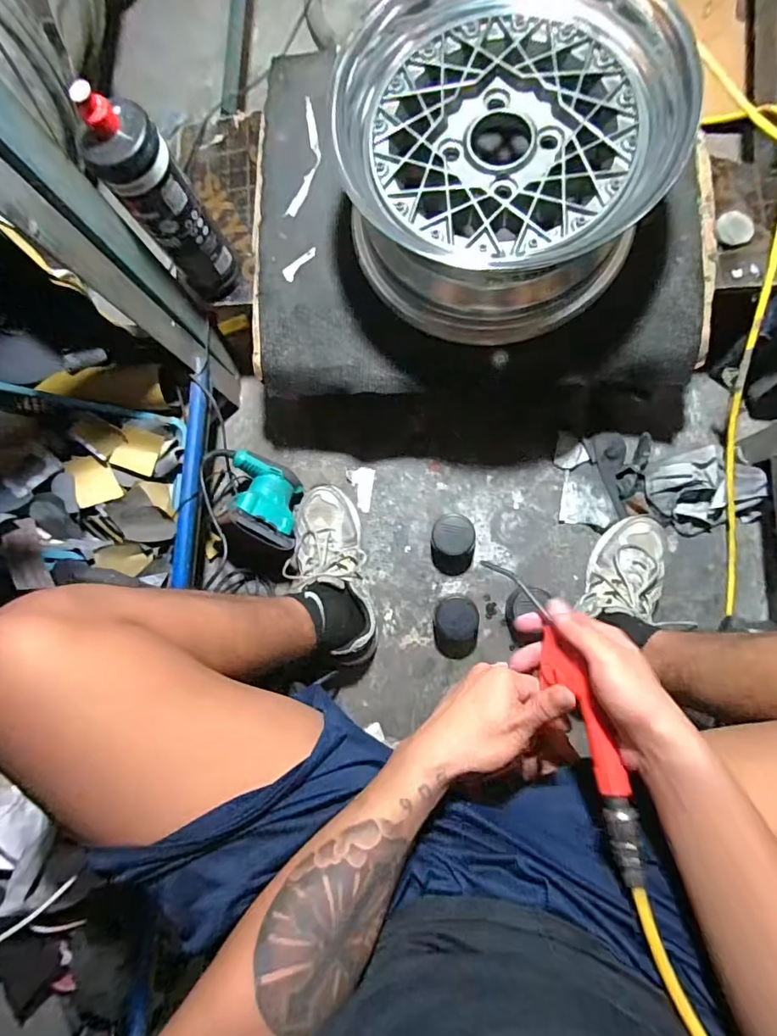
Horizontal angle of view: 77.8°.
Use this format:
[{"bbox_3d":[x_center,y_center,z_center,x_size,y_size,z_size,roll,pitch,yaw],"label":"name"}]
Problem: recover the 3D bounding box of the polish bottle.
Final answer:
[{"bbox_3d":[-0.265,-0.371,0.591,0.080,0.274,0.071,-33,81,1],"label":"polish bottle"}]

